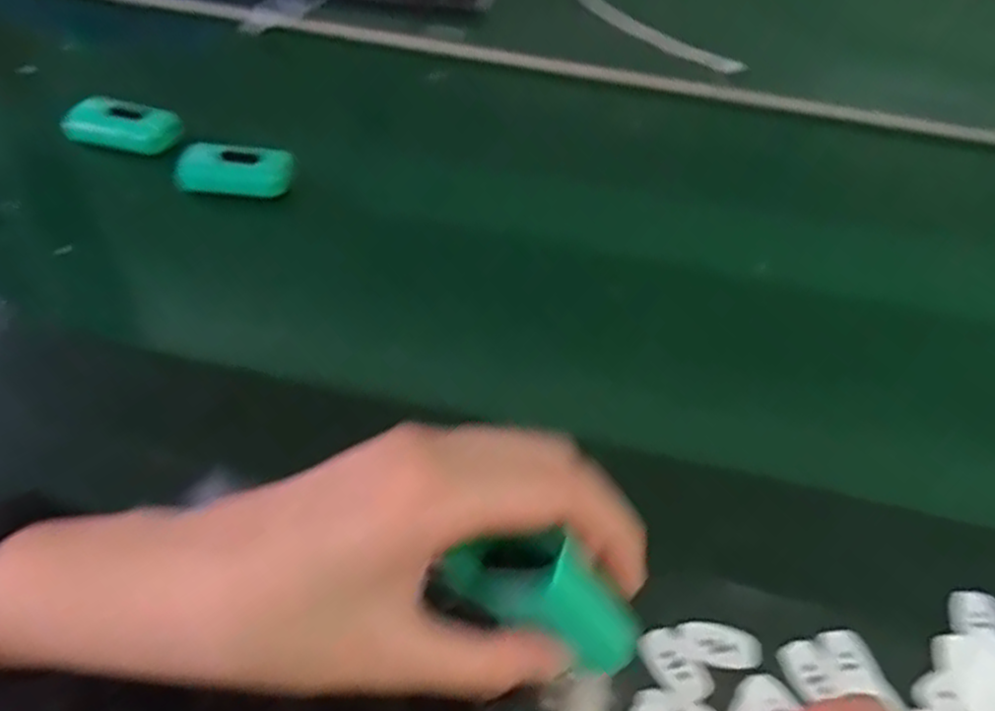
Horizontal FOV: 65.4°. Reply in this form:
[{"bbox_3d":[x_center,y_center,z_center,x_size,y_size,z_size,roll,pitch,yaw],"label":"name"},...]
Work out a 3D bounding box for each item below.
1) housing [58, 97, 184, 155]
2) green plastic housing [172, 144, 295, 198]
[{"bbox_3d":[-0.265,-0.164,0.555,0.080,0.026,0.026,9,47,2],"label":"housing"},{"bbox_3d":[-0.176,-0.125,0.521,0.073,0.025,0.032,-4,47,-10],"label":"green plastic housing"}]

